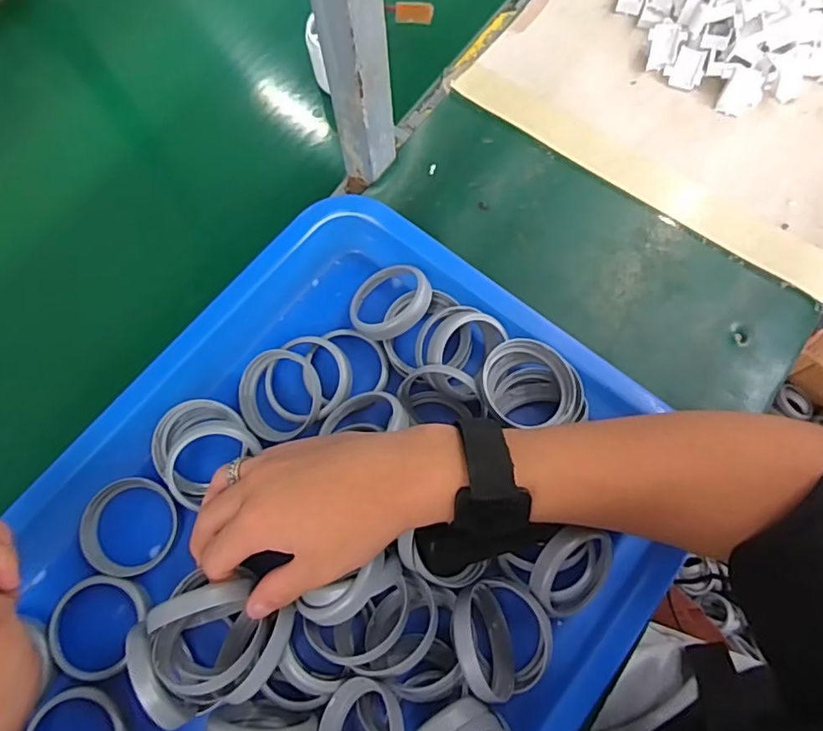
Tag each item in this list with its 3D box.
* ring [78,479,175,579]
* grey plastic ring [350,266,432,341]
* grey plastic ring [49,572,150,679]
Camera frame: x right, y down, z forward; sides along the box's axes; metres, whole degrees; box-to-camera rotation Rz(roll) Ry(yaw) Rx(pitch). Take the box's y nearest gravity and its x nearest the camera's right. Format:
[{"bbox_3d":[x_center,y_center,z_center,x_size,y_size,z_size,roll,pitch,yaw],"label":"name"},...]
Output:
[{"bbox_3d":[-0.178,0.101,0.365,0.056,0.012,0.057,-1,71,2],"label":"ring"},{"bbox_3d":[-0.015,-0.047,0.406,0.059,0.012,0.057,-12,59,21],"label":"grey plastic ring"},{"bbox_3d":[-0.192,0.157,0.350,0.052,0.014,0.060,21,73,9],"label":"grey plastic ring"}]

